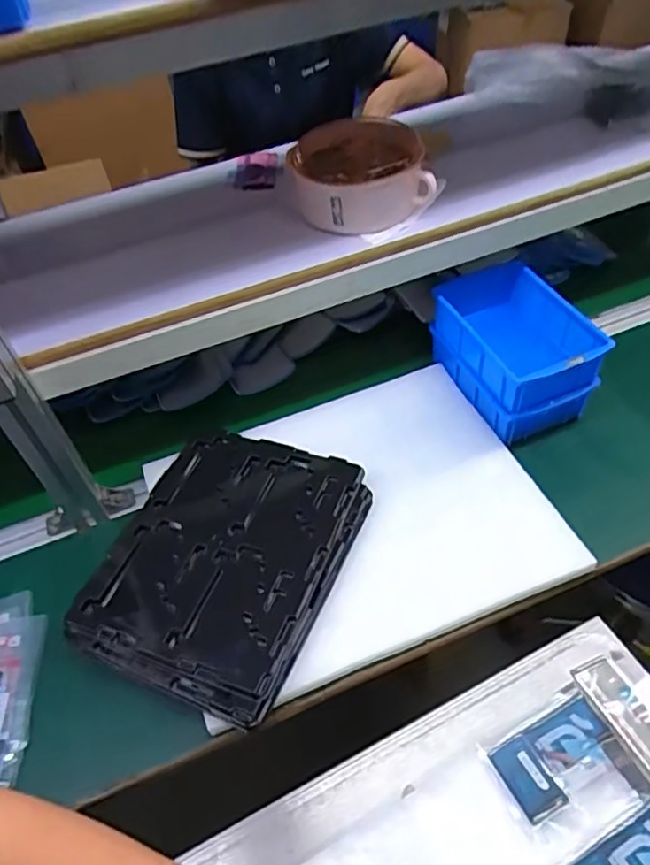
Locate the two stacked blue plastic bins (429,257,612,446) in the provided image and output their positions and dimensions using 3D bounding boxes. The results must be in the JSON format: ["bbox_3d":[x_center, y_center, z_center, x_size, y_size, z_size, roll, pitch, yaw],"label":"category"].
[{"bbox_3d":[0.236,-0.105,0.794,0.137,0.117,0.205,-22,51,-13],"label":"two stacked blue plastic bins"}]

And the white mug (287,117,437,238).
[{"bbox_3d":[0.038,-0.297,0.715,0.145,0.080,0.128,-16,50,-8],"label":"white mug"}]

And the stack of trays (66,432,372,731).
[{"bbox_3d":[-0.103,0.133,0.670,0.234,0.047,0.296,16,53,18],"label":"stack of trays"}]

